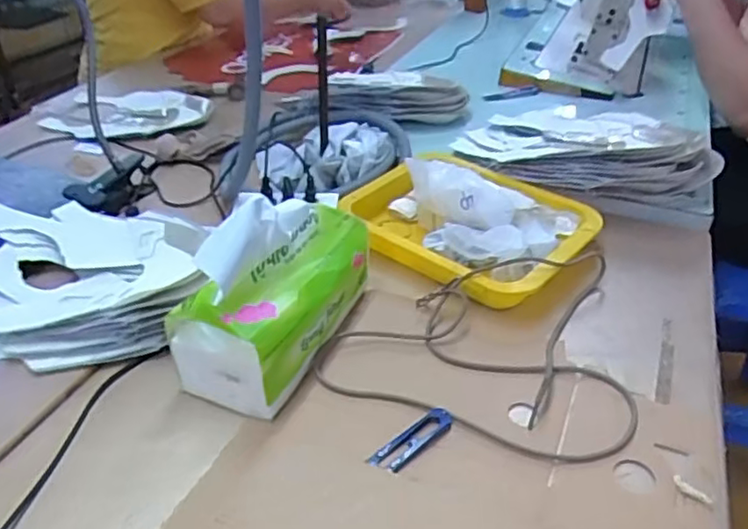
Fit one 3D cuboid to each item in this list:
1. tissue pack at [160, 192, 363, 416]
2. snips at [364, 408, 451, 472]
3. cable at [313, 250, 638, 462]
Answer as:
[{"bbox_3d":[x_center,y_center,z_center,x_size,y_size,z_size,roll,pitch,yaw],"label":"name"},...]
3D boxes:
[{"bbox_3d":[-0.081,0.010,0.557,0.091,0.149,0.195,17,39,22],"label":"tissue pack"},{"bbox_3d":[0.030,0.138,0.499,0.077,0.005,0.025,-28,44,-33],"label":"snips"},{"bbox_3d":[0.113,0.048,0.593,0.268,0.043,0.257,14,38,18],"label":"cable"}]

